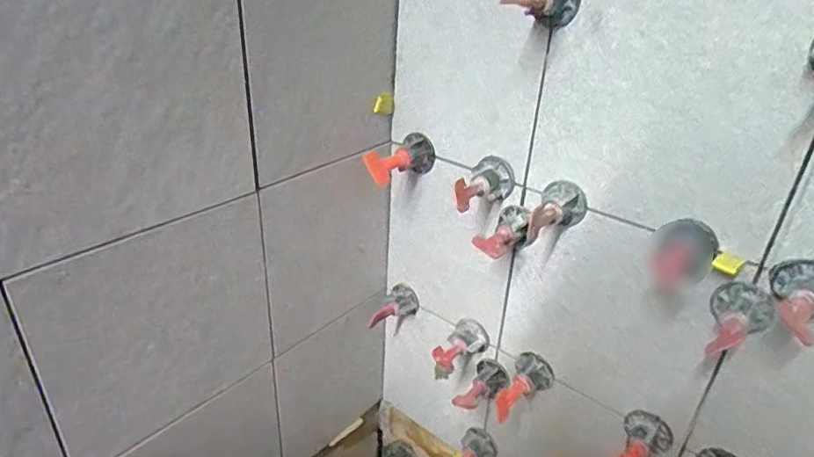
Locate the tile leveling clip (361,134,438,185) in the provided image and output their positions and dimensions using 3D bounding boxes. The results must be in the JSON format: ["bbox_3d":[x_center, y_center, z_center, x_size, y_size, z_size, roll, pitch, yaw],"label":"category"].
[{"bbox_3d":[-0.009,-0.053,0.418,0.061,0.029,0.028,-21,36,-36],"label":"tile leveling clip"}]

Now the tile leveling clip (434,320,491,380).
[{"bbox_3d":[0.044,0.102,0.454,0.030,0.027,0.054,18,33,26],"label":"tile leveling clip"}]

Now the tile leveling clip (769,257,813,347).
[{"bbox_3d":[0.202,0.038,0.279,0.032,0.028,0.051,27,37,37],"label":"tile leveling clip"}]

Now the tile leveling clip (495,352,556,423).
[{"bbox_3d":[0.091,0.126,0.419,0.032,0.028,0.057,17,32,24],"label":"tile leveling clip"}]

